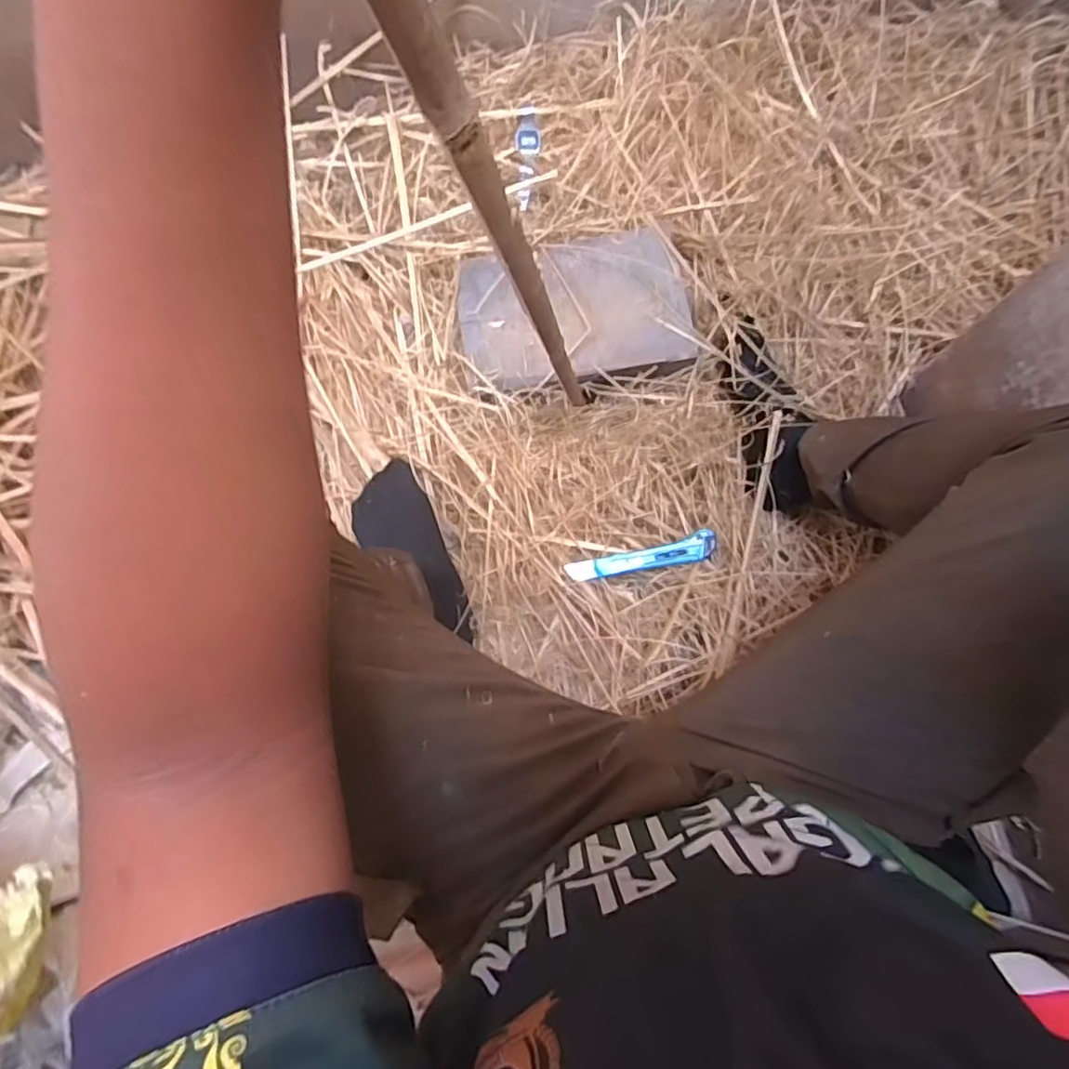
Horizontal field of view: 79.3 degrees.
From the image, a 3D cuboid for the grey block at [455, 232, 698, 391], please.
[{"bbox_3d":[0.046,-0.280,0.798,0.277,0.045,0.191,-12,75,-4],"label":"grey block"}]

